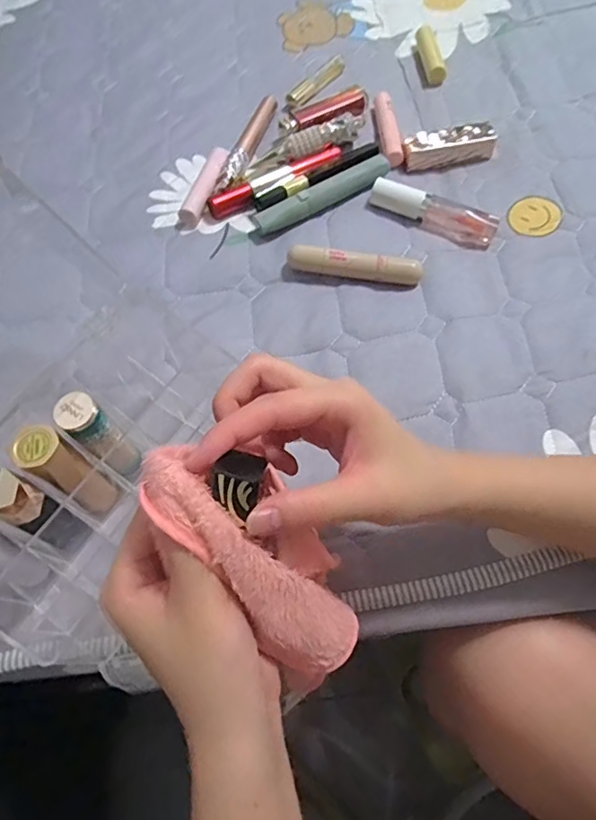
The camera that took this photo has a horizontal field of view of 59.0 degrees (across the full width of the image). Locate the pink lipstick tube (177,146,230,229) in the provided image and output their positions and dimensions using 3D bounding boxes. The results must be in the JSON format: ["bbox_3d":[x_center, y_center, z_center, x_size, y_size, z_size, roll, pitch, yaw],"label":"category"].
[{"bbox_3d":[-0.079,-0.191,0.450,0.022,0.015,0.087,18,67,10],"label":"pink lipstick tube"}]

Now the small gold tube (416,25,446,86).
[{"bbox_3d":[0.131,-0.356,0.523,0.019,0.014,0.077,-6,65,-1],"label":"small gold tube"}]

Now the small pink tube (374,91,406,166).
[{"bbox_3d":[0.083,-0.255,0.476,0.016,0.013,0.082,-5,65,0],"label":"small pink tube"}]

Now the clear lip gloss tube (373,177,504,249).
[{"bbox_3d":[0.112,-0.165,0.435,0.104,0.020,0.022,23,68,12],"label":"clear lip gloss tube"}]

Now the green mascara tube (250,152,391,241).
[{"bbox_3d":[0.021,-0.177,0.437,0.128,0.023,0.019,-27,67,-10],"label":"green mascara tube"}]

